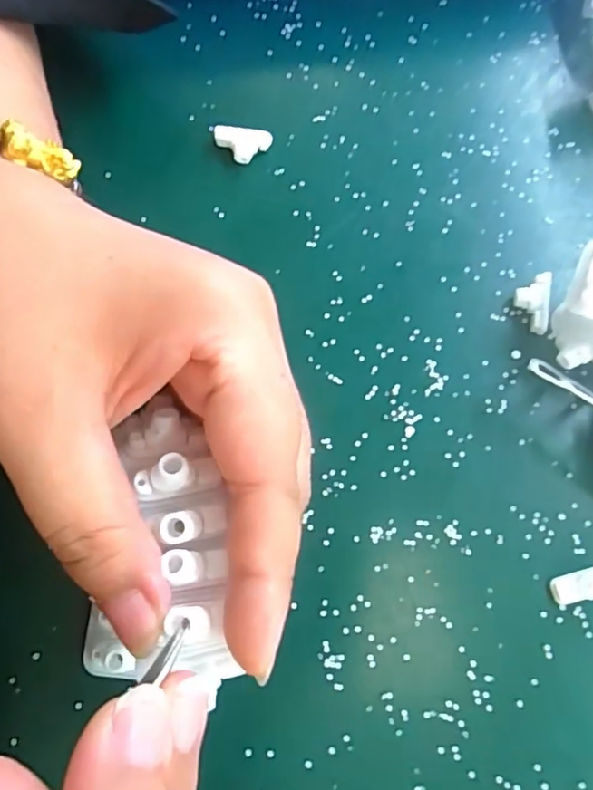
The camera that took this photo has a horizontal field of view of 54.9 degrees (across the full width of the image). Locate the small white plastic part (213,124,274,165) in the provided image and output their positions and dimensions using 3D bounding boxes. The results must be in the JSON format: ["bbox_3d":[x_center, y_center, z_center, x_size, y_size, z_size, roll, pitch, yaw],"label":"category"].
[{"bbox_3d":[-0.023,-0.101,0.233,0.023,0.010,0.012,9,75,4],"label":"small white plastic part"}]

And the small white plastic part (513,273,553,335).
[{"bbox_3d":[0.088,-0.035,0.213,0.013,0.007,0.023,17,76,6],"label":"small white plastic part"}]

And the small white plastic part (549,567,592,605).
[{"bbox_3d":[0.096,0.062,0.188,0.023,0.004,0.010,-14,75,-2],"label":"small white plastic part"}]

